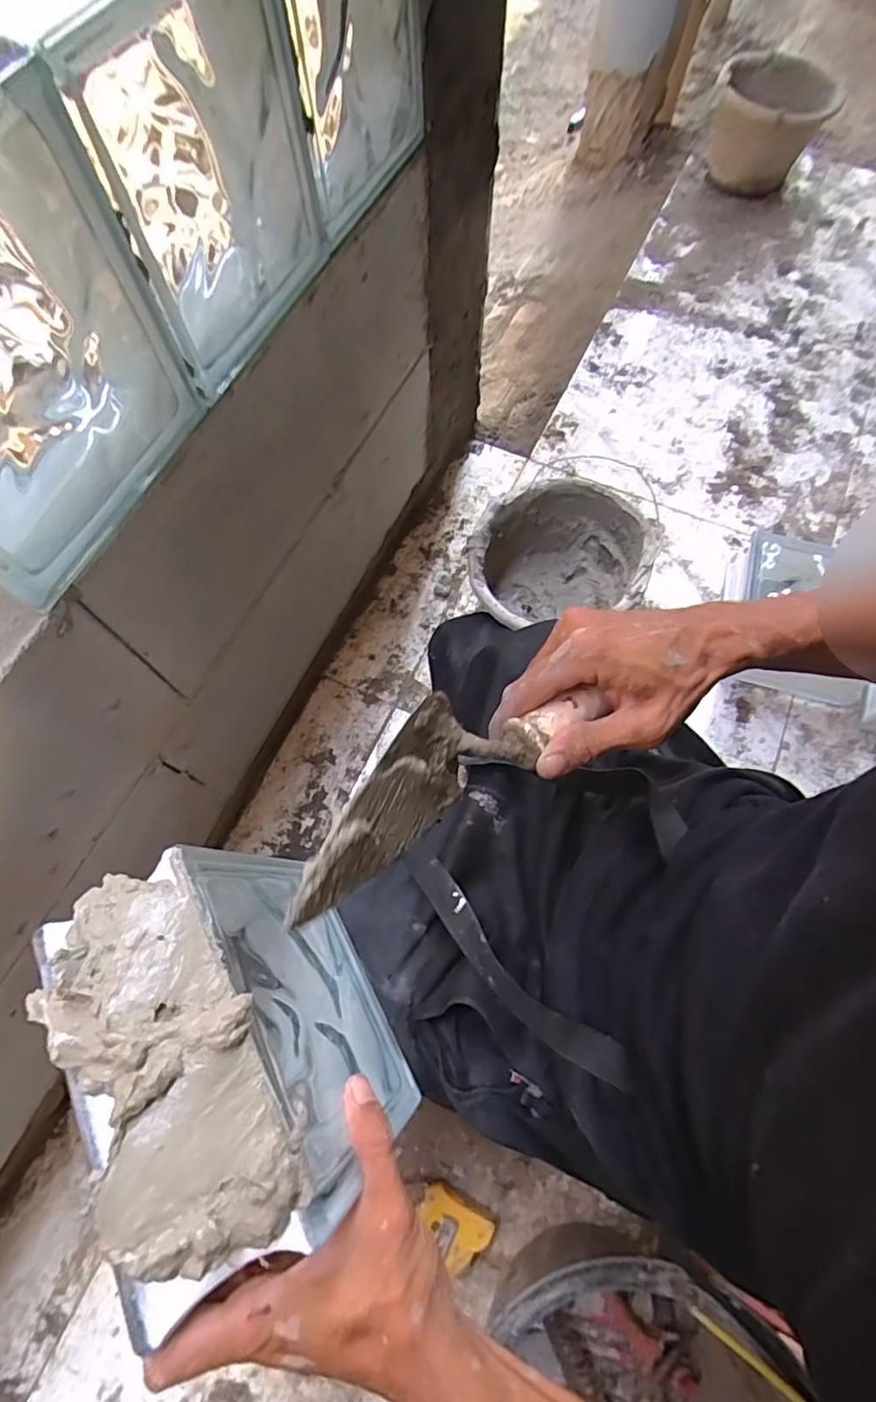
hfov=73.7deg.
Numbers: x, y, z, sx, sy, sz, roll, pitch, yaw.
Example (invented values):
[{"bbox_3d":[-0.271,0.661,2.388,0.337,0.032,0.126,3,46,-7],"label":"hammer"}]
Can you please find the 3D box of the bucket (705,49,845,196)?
[{"bbox_3d":[0.597,-1.052,1.056,0.196,0.145,0.202,0,69,0],"label":"bucket"}]

